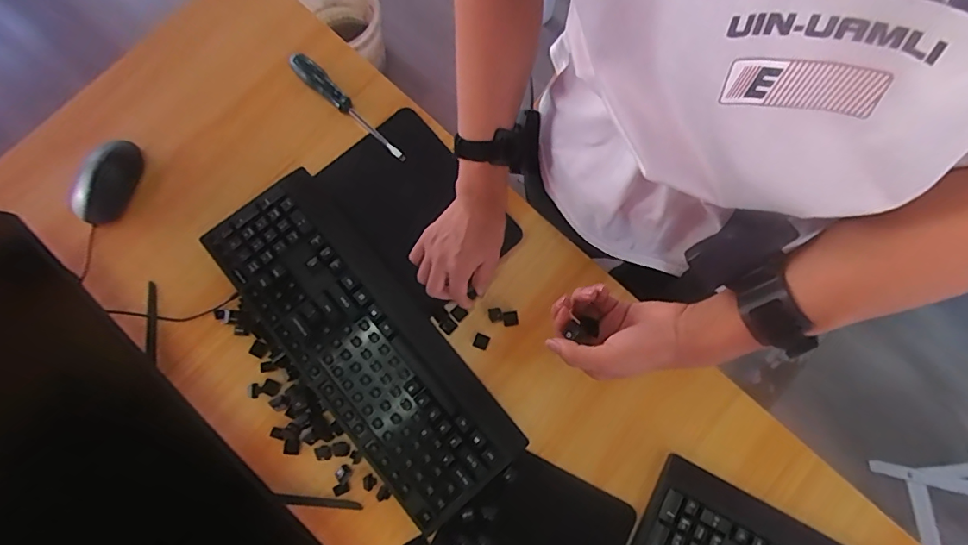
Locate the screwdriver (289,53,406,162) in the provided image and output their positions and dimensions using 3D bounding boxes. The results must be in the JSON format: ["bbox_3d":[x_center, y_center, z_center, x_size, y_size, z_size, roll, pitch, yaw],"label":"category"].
[{"bbox_3d":[-0.185,-0.218,0.636,0.035,0.024,0.206,-41,83,-8],"label":"screwdriver"}]

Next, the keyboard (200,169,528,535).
[{"bbox_3d":[-0.149,0.080,0.578,0.156,0.028,0.431,-39,82,-8],"label":"keyboard"}]

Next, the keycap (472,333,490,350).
[{"bbox_3d":[-0.004,0.083,0.587,0.018,0.004,0.018,22,79,3],"label":"keycap"}]

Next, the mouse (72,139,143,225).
[{"bbox_3d":[-0.485,-0.119,0.619,0.056,0.030,0.111,20,79,2],"label":"mouse"}]

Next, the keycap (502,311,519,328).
[{"bbox_3d":[0.032,0.057,0.596,0.019,0.004,0.018,-11,79,-4],"label":"keycap"}]

